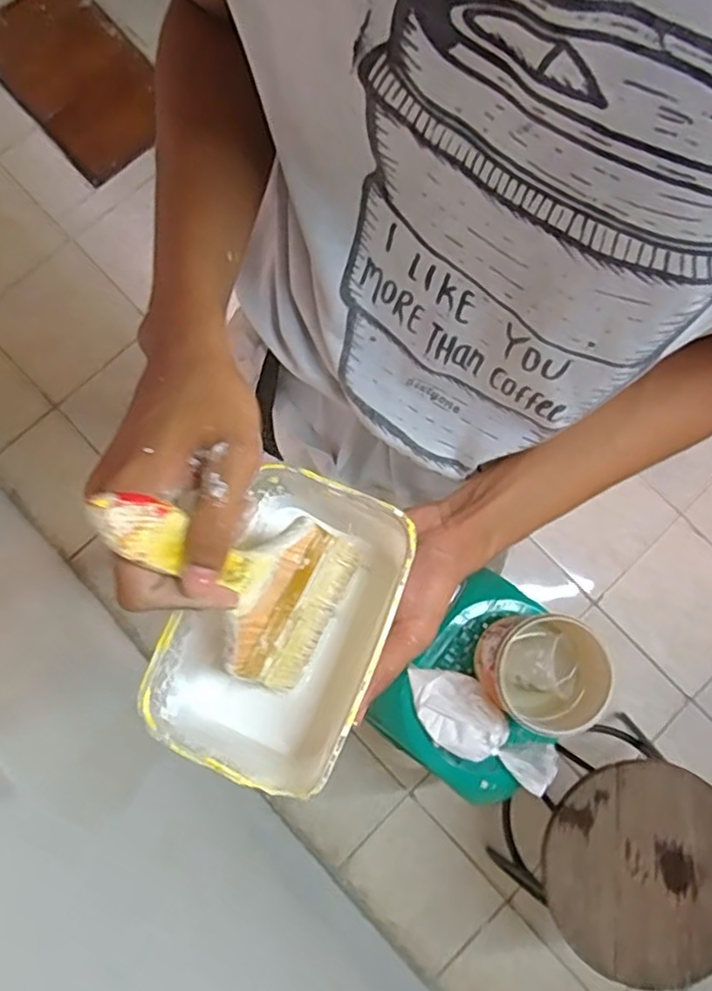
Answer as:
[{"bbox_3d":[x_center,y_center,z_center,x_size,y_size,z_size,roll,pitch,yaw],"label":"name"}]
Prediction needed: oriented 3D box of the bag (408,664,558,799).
[{"bbox_3d":[0.196,0.361,0.972,0.213,0.054,0.103,39,82,5],"label":"bag"}]

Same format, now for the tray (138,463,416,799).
[{"bbox_3d":[-0.045,0.074,0.389,0.115,0.064,0.171,21,80,3],"label":"tray"}]

